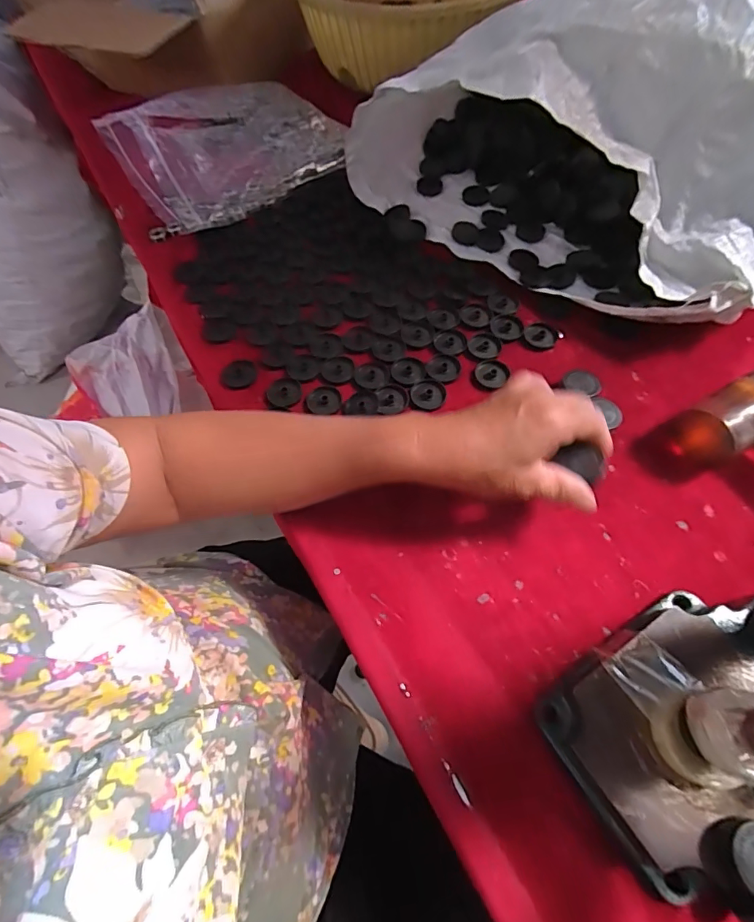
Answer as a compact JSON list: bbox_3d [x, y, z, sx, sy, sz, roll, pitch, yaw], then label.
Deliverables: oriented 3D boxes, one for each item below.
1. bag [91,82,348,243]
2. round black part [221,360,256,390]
[{"bbox_3d":[-0.193,-0.426,0.596,0.290,0.080,0.221,-30,65,-13],"label":"bag"},{"bbox_3d":[-0.136,-0.086,0.450,0.030,0.004,0.034,27,66,15],"label":"round black part"}]

